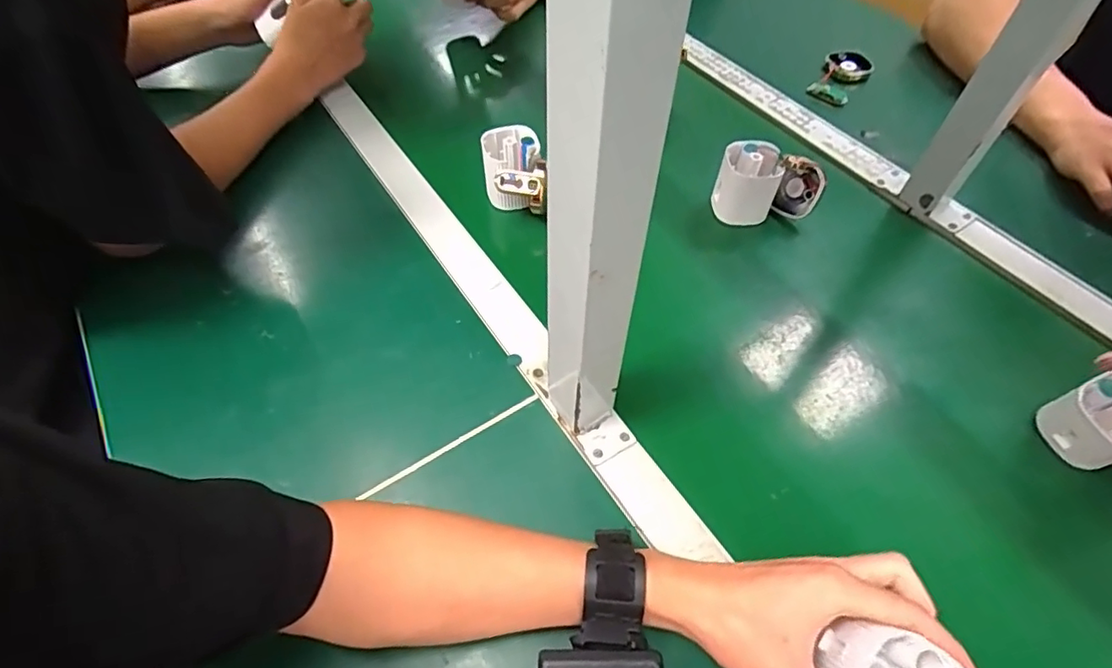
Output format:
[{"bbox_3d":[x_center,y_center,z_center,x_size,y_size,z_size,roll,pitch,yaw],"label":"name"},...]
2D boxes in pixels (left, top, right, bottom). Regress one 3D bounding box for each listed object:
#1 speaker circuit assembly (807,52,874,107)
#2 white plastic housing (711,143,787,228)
[{"bbox_3d":[0.362,-0.327,0.726,0.053,0.025,0.098,34,61,22],"label":"speaker circuit assembly"},{"bbox_3d":[0.190,-0.146,0.571,0.060,0.070,0.063,20,58,15],"label":"white plastic housing"}]

